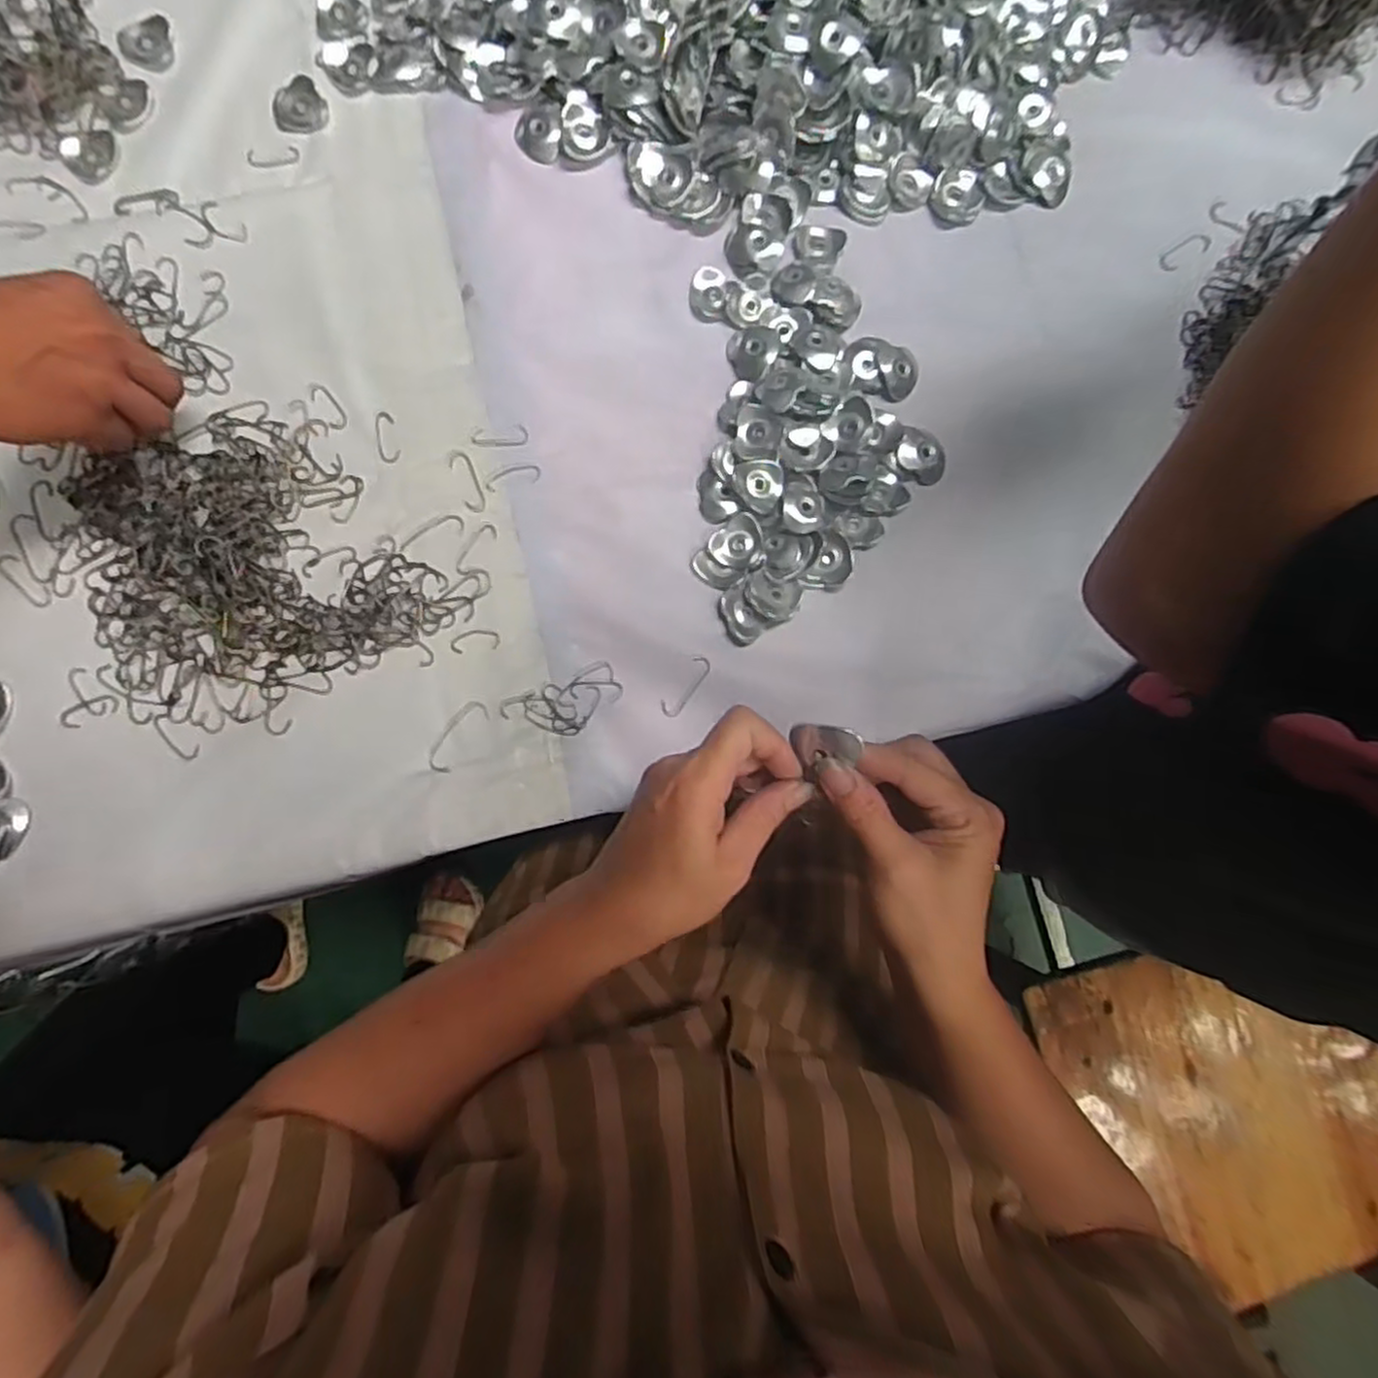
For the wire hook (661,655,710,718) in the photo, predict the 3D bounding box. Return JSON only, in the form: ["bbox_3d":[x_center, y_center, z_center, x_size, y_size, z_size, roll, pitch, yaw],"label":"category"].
[{"bbox_3d":[-0.002,-0.001,0.475,0.015,0.006,0.044,37,84,2],"label":"wire hook"}]

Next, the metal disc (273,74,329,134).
[{"bbox_3d":[-0.270,-0.400,0.504,0.037,0.004,0.040,0,84,-2],"label":"metal disc"}]

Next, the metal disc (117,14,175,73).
[{"bbox_3d":[-0.371,-0.443,0.503,0.037,0.004,0.038,0,84,-2],"label":"metal disc"}]

